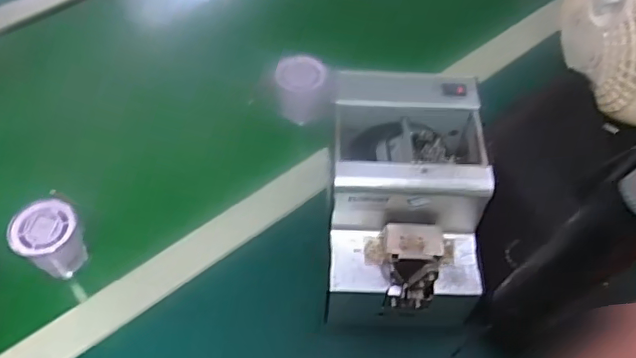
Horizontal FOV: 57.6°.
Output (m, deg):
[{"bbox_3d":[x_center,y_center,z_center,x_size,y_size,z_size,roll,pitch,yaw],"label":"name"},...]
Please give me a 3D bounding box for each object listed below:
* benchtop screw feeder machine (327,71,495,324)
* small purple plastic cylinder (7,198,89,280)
[{"bbox_3d":[0.070,0.011,0.499,0.122,0.121,0.188,2,57,0],"label":"benchtop screw feeder machine"},{"bbox_3d":[-0.245,0.056,0.535,0.047,0.060,0.055,32,62,19],"label":"small purple plastic cylinder"}]

